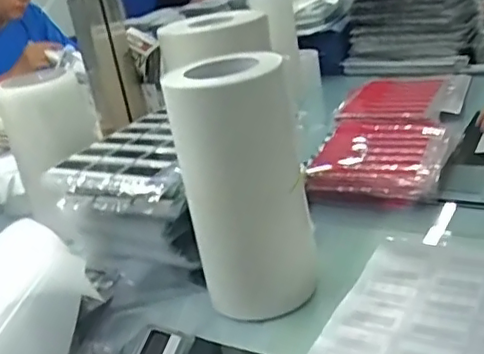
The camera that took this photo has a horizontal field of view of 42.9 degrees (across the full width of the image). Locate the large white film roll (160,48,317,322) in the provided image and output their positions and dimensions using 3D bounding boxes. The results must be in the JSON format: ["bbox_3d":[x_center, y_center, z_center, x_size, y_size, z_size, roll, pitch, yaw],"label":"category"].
[{"bbox_3d":[0.007,0.025,0.690,0.132,0.309,0.128,-6,27,3],"label":"large white film roll"}]

